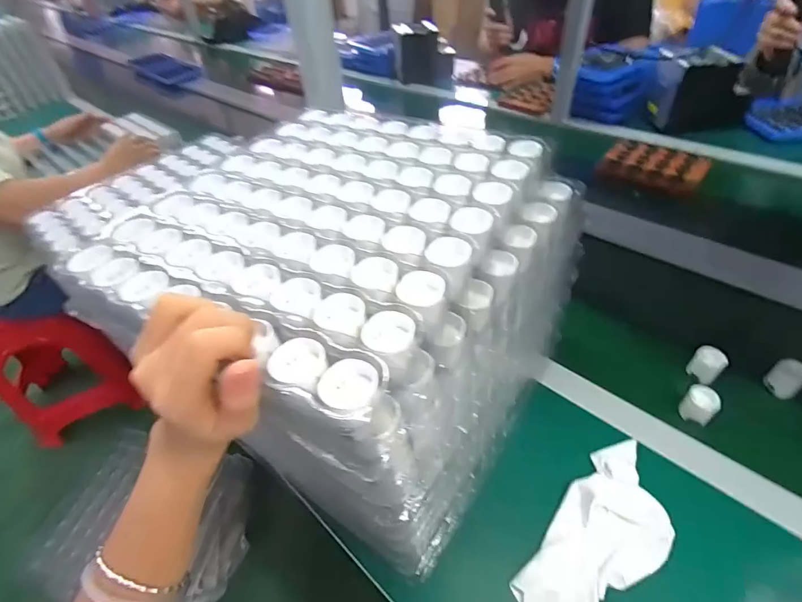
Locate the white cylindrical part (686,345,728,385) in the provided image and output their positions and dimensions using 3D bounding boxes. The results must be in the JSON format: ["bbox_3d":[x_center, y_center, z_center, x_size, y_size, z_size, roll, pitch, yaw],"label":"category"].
[{"bbox_3d":[0.384,0.079,0.521,0.026,0.038,0.032,-32,51,-23],"label":"white cylindrical part"}]

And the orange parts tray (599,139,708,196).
[{"bbox_3d":[0.537,-0.287,0.880,0.192,0.036,0.122,31,56,31],"label":"orange parts tray"}]

